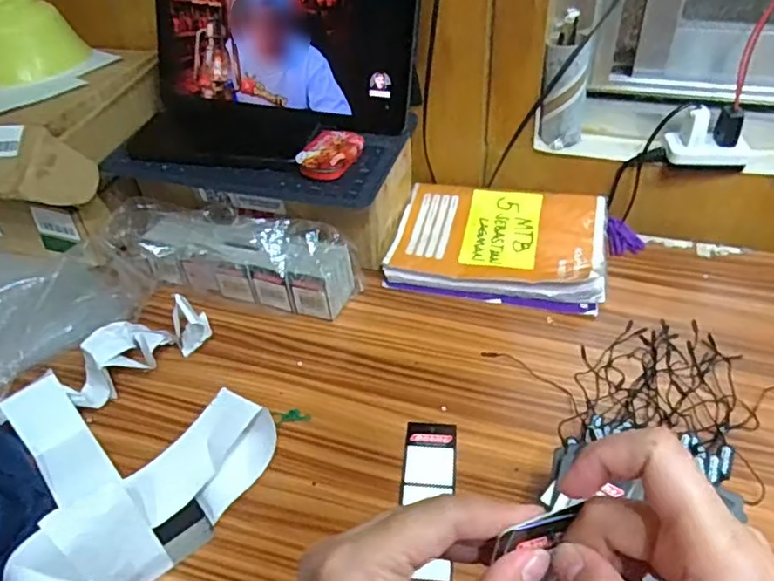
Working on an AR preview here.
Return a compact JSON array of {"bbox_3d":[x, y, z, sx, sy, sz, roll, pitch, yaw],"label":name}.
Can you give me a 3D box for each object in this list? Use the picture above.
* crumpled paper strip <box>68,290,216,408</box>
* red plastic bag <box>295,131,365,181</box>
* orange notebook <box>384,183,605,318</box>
[{"bbox_3d":[-0.213,0.042,0.516,0.117,0.047,0.048,-33,51,-27],"label":"crumpled paper strip"},{"bbox_3d":[-0.050,-0.123,0.556,0.046,0.017,0.068,10,44,15],"label":"red plastic bag"},{"bbox_3d":[0.111,-0.049,0.619,0.203,0.024,0.151,8,45,12],"label":"orange notebook"}]

